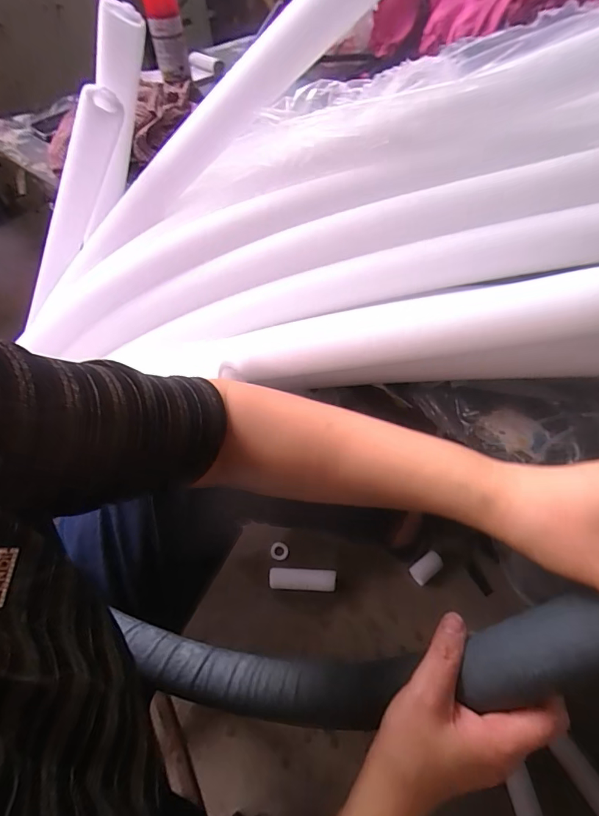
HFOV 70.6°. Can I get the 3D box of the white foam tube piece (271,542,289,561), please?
[{"bbox_3d":[-0.050,0.356,1.050,0.043,0.006,0.043,0,72,-1],"label":"white foam tube piece"}]

